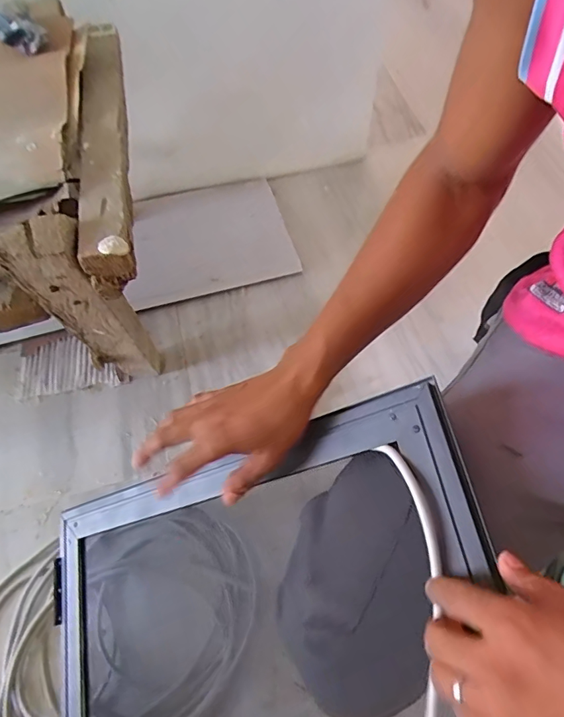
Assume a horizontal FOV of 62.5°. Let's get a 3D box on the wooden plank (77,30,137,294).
[{"bbox_3d":[-0.178,-0.232,0.469,0.047,0.051,0.360,-10,63,-3],"label":"wooden plank"}]

